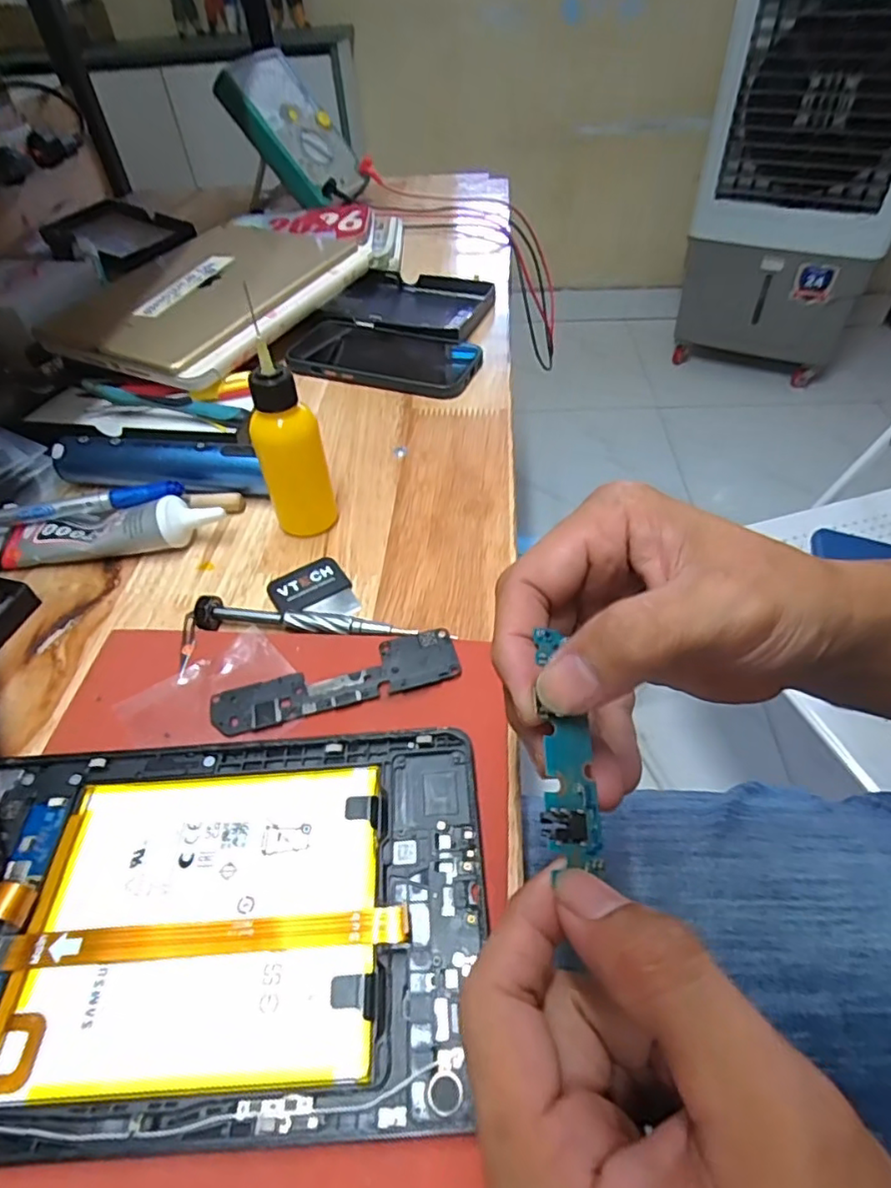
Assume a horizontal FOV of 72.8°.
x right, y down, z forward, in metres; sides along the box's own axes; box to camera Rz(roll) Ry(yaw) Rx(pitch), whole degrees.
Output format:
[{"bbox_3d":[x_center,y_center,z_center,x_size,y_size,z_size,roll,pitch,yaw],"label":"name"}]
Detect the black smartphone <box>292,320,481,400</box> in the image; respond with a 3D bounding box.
[{"bbox_3d":[-0.046,-0.191,0.477,0.143,0.015,0.077,14,50,17],"label":"black smartphone"}]

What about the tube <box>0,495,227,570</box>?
[{"bbox_3d":[-0.196,-0.035,0.341,0.137,0.032,0.031,-8,47,-3],"label":"tube"}]

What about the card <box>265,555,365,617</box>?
[{"bbox_3d":[-0.069,0.000,0.317,0.039,0.006,0.038,-26,51,-19],"label":"card"}]

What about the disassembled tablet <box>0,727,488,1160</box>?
[{"bbox_3d":[-0.089,0.107,0.205,0.200,0.011,0.120,-4,47,0],"label":"disassembled tablet"}]

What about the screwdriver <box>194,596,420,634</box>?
[{"bbox_3d":[-0.062,0.014,0.295,0.122,0.009,0.014,4,48,8],"label":"screwdriver"}]

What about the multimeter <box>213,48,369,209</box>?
[{"bbox_3d":[-0.173,-0.545,0.715,0.173,0.053,0.110,46,68,-16],"label":"multimeter"}]

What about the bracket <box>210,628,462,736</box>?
[{"bbox_3d":[-0.048,0.038,0.270,0.108,0.008,0.029,-14,48,-9],"label":"bracket"}]

